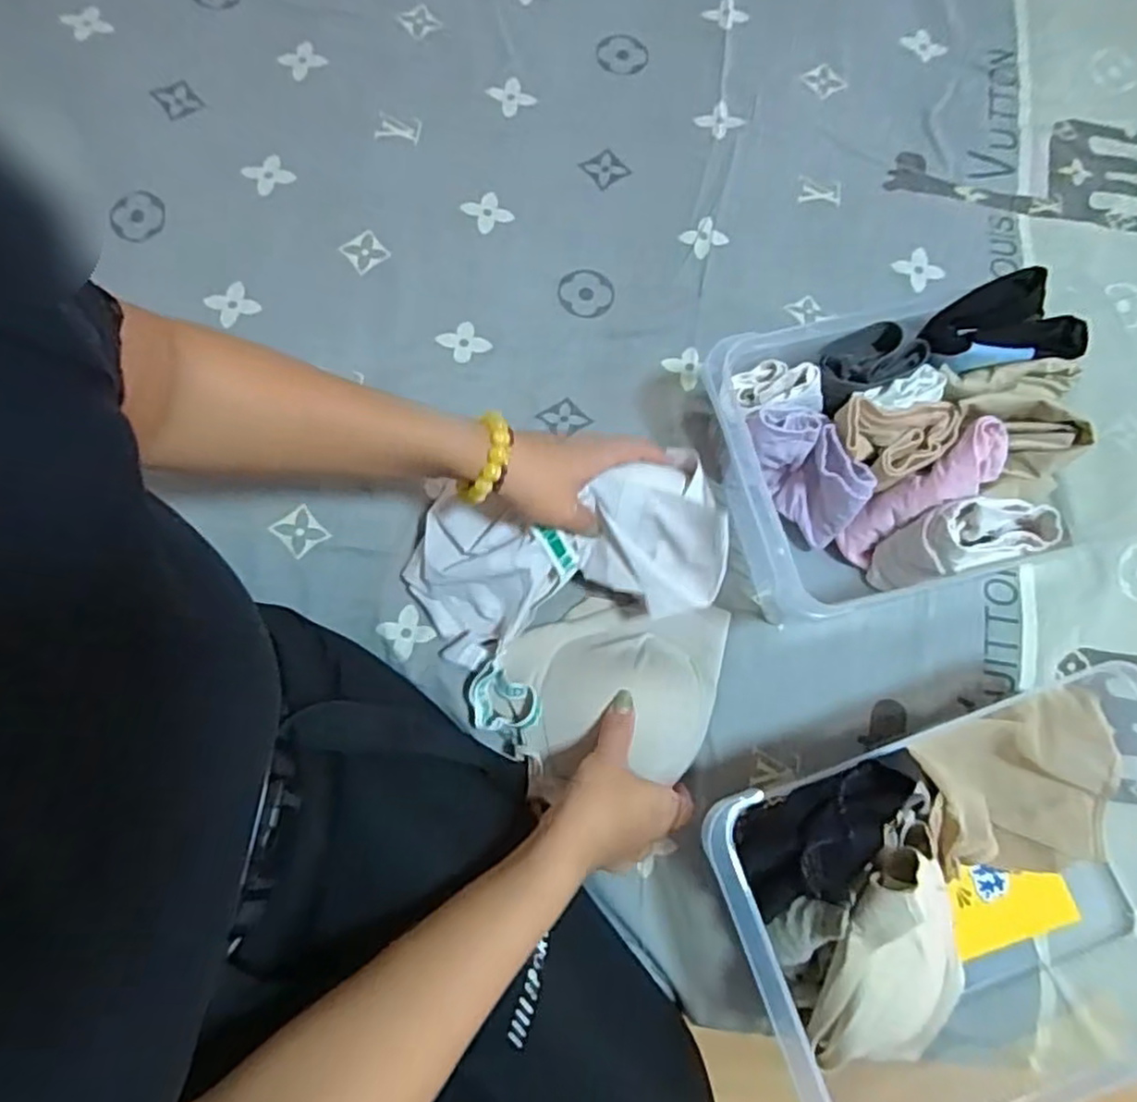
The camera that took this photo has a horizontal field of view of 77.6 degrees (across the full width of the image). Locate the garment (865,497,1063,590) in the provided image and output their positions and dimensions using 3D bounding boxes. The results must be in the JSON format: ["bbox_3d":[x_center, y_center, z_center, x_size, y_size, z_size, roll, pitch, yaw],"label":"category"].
[{"bbox_3d":[0.309,-0.006,0.572,0.107,0.112,0.052,-14,77,-6],"label":"garment"}]

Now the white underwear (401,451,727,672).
[{"bbox_3d":[-0.007,0.006,0.554,0.248,0.047,0.124,-12,79,8],"label":"white underwear"}]

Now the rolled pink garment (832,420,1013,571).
[{"bbox_3d":[0.284,-0.043,0.572,0.151,0.042,0.044,-43,80,31],"label":"rolled pink garment"}]

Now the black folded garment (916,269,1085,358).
[{"bbox_3d":[0.348,-0.183,0.557,0.123,0.030,0.060,-2,76,-3],"label":"black folded garment"}]

